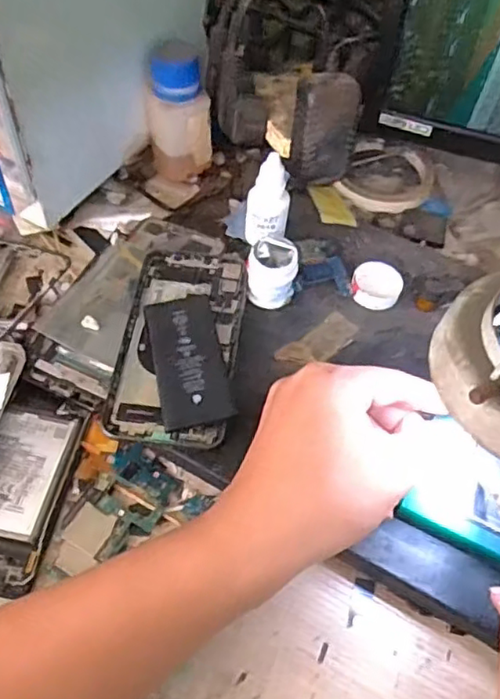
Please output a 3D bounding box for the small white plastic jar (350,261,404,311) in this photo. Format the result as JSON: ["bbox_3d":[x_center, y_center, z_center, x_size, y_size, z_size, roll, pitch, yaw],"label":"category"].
[{"bbox_3d":[0.090,-0.045,0.441,0.035,0.013,0.034,2,55,-3],"label":"small white plastic jar"}]

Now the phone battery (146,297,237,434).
[{"bbox_3d":[-0.039,0.005,0.392,0.043,0.006,0.098,-7,55,-13],"label":"phone battery"}]

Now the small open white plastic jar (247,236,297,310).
[{"bbox_3d":[0.015,-0.052,0.423,0.032,0.039,0.033,0,60,0],"label":"small open white plastic jar"}]

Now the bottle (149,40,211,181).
[{"bbox_3d":[-0.057,-0.194,0.502,0.049,0.098,0.055,-4,55,-7],"label":"bottle"}]

